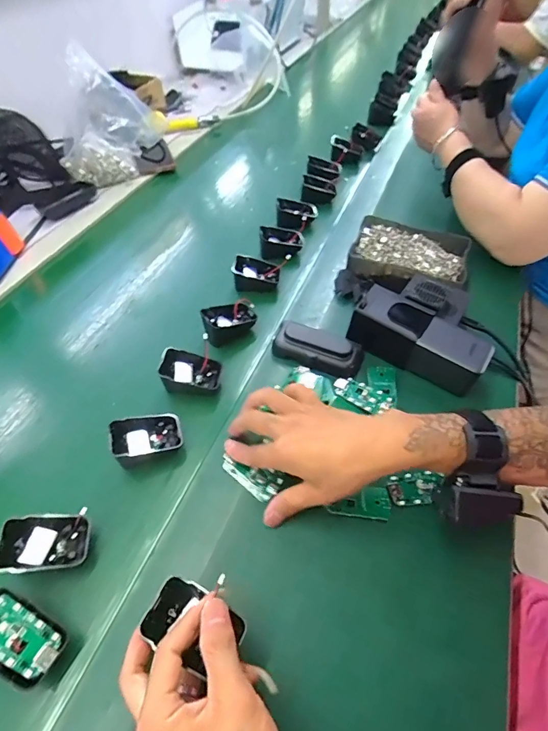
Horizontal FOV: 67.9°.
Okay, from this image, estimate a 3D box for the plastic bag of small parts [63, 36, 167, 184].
[{"bbox_3d":[-0.321,-0.448,0.765,0.186,0.206,0.105,-20,52,-13],"label":"plastic bag of small parts"}]

